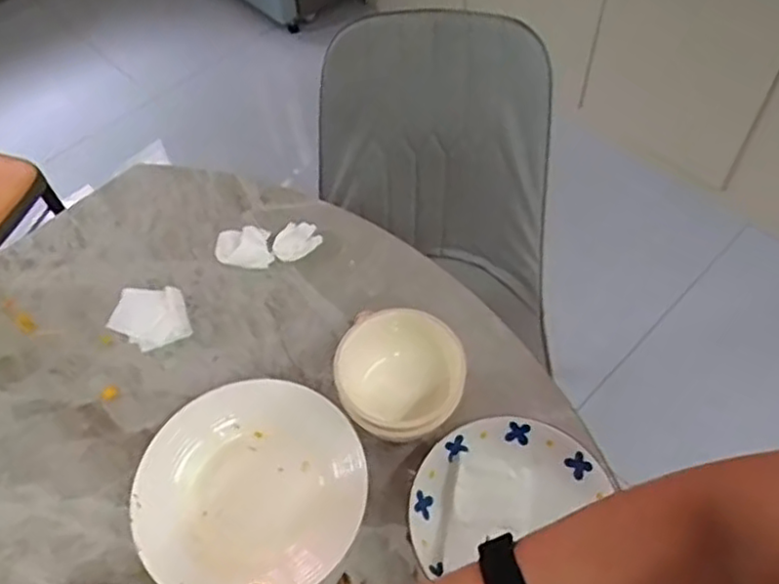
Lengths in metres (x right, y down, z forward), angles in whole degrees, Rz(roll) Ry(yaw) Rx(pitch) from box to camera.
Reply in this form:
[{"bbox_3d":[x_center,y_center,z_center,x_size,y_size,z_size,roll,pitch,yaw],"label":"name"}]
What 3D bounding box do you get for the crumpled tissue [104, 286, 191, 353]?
[{"bbox_3d":[-0.282,0.028,0.803,0.087,0.024,0.079,-18,57,-9],"label":"crumpled tissue"}]

